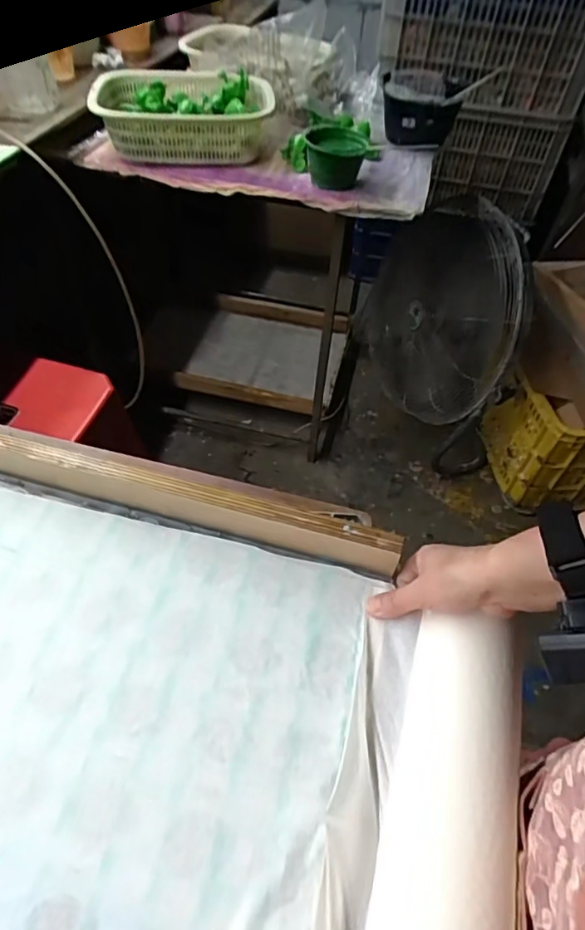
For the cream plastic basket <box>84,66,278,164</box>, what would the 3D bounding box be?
[{"bbox_3d":[-0.194,-0.621,0.948,0.315,0.085,0.189,-2,51,-5],"label":"cream plastic basket"}]

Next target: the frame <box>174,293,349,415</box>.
[{"bbox_3d":[-0.075,-0.343,1.596,0.426,0.071,0.439,13,51,6],"label":"frame"}]

